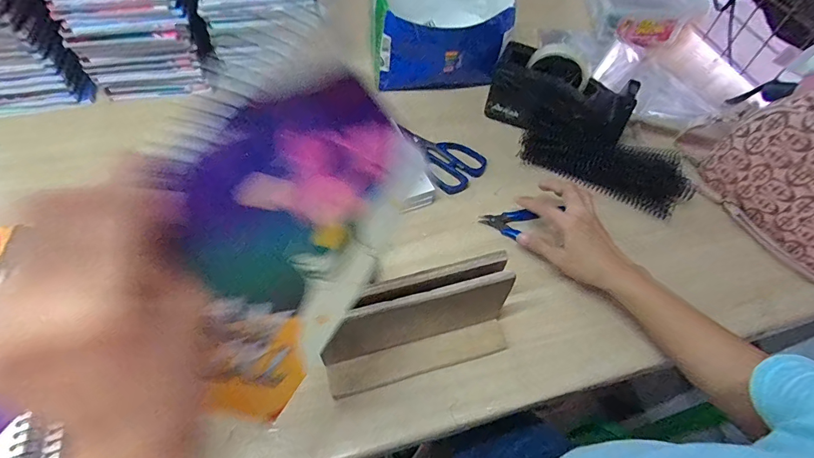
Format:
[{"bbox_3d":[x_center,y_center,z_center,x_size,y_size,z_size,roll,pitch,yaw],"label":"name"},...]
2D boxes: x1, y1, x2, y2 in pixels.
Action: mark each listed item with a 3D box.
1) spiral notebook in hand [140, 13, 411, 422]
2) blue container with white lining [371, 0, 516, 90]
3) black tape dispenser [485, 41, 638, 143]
[{"bbox_3d":[-0.065,0.002,0.228,0.005,0.149,0.182,22,73,39],"label":"spiral notebook in hand"},{"bbox_3d":[0.051,-0.337,0.685,0.215,0.125,0.217,4,57,0],"label":"blue container with white lining"},{"bbox_3d":[0.219,-0.191,0.615,0.194,0.089,0.099,22,59,12],"label":"black tape dispenser"}]

